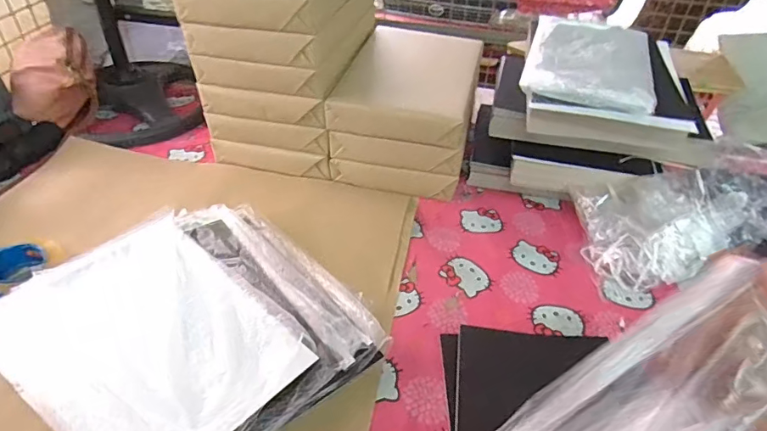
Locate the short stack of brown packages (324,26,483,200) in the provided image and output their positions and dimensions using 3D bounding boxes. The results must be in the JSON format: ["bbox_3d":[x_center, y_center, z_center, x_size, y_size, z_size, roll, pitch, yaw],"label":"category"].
[{"bbox_3d":[0.055,-0.234,1.040,0.266,0.198,0.338,10,41,8],"label":"short stack of brown packages"}]

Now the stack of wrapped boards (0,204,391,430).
[{"bbox_3d":[-0.271,0.149,0.666,0.429,0.043,0.428,34,49,31],"label":"stack of wrapped boards"}]

